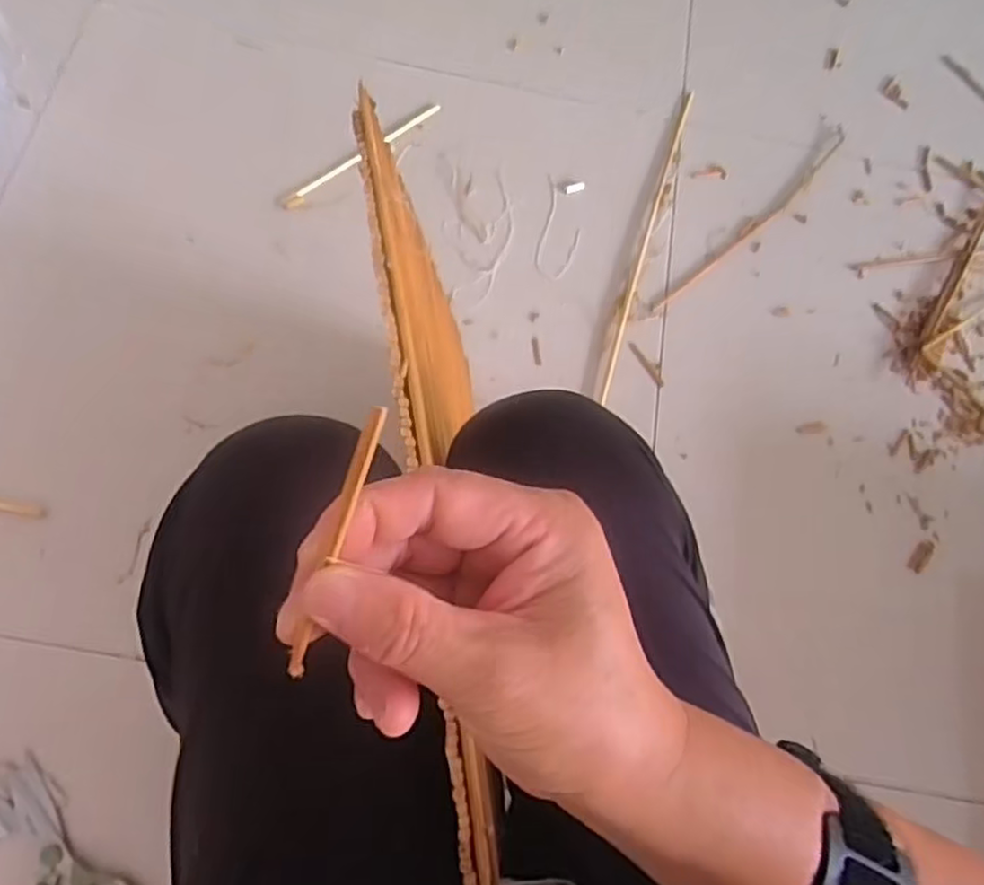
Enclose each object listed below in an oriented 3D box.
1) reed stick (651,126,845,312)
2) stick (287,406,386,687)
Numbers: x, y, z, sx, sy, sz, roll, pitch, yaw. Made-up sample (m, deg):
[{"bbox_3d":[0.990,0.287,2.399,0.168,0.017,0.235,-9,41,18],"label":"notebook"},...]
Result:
[{"bbox_3d":[0.354,-0.296,0.949,0.027,0.010,0.411,44,72,9],"label":"reed stick"},{"bbox_3d":[-0.040,0.026,0.180,0.004,0.004,0.074,20,97,5],"label":"stick"}]

